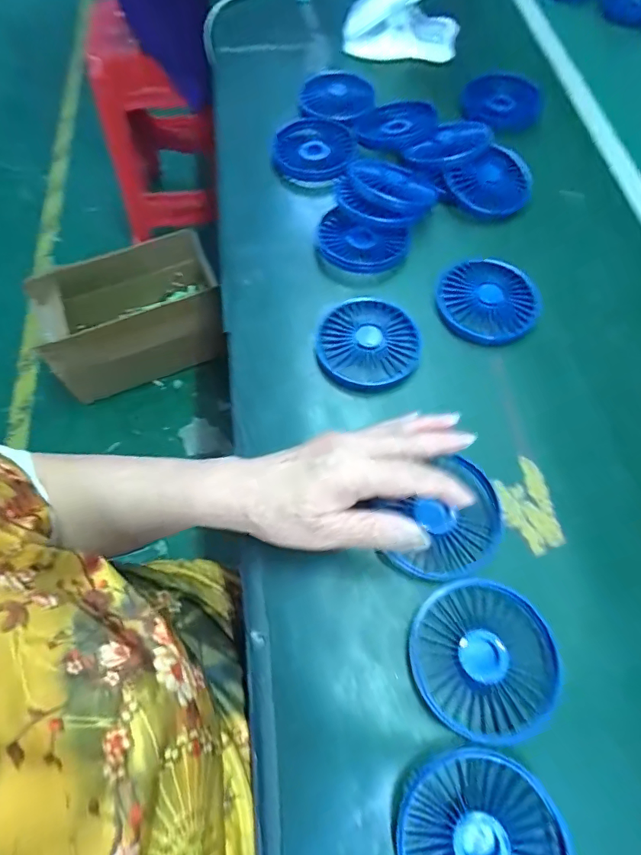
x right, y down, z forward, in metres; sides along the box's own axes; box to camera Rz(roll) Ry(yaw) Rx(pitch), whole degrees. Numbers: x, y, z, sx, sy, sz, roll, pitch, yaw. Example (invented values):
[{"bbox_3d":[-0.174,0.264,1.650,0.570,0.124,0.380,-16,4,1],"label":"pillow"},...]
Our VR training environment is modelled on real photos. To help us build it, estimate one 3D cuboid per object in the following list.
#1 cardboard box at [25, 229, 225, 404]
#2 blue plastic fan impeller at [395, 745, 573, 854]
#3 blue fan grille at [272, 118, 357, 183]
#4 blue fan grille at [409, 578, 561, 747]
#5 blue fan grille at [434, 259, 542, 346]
[{"bbox_3d":[-0.459,-0.265,1.131,0.420,0.210,0.239,-20,68,-9],"label":"cardboard box"},{"bbox_3d":[0.087,0.225,0.245,0.080,0.018,0.087,39,71,15],"label":"blue plastic fan impeller"},{"bbox_3d":[-0.006,-0.297,0.493,0.086,0.014,0.090,4,66,1],"label":"blue fan grille"},{"bbox_3d":[0.102,0.141,0.287,0.086,0.017,0.083,0,66,-1],"label":"blue fan grille"},{"bbox_3d":[0.150,-0.117,0.415,0.088,0.010,0.087,0,66,-1],"label":"blue fan grille"}]

